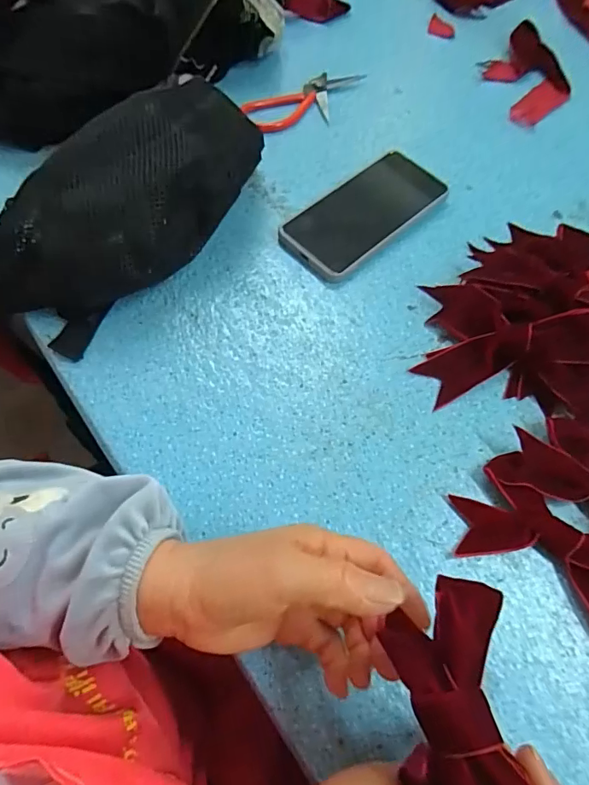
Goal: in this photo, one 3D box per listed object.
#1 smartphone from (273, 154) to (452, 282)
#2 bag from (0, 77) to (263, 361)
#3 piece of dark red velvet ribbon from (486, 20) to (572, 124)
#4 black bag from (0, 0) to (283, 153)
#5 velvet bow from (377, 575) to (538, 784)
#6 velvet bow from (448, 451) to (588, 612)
[{"bbox_3d":[0.065,-0.169,0.448,0.156,0.011,0.076,-41,74,-16],"label":"smartphone"},{"bbox_3d":[-0.130,-0.153,0.392,0.123,0.085,0.260,42,69,16],"label":"bag"},{"bbox_3d":[0.282,-0.379,0.573,0.096,0.018,0.162,31,66,11],"label":"piece of dark red velvet ribbon"},{"bbox_3d":[-0.183,-0.374,0.491,0.334,0.103,0.141,-29,69,-16],"label":"black bag"},{"bbox_3d":[0.074,0.139,0.208,0.052,0.030,0.102,-6,58,-6],"label":"velvet bow"},{"bbox_3d":[0.169,0.110,0.317,0.075,0.015,0.134,-35,71,-18],"label":"velvet bow"}]

